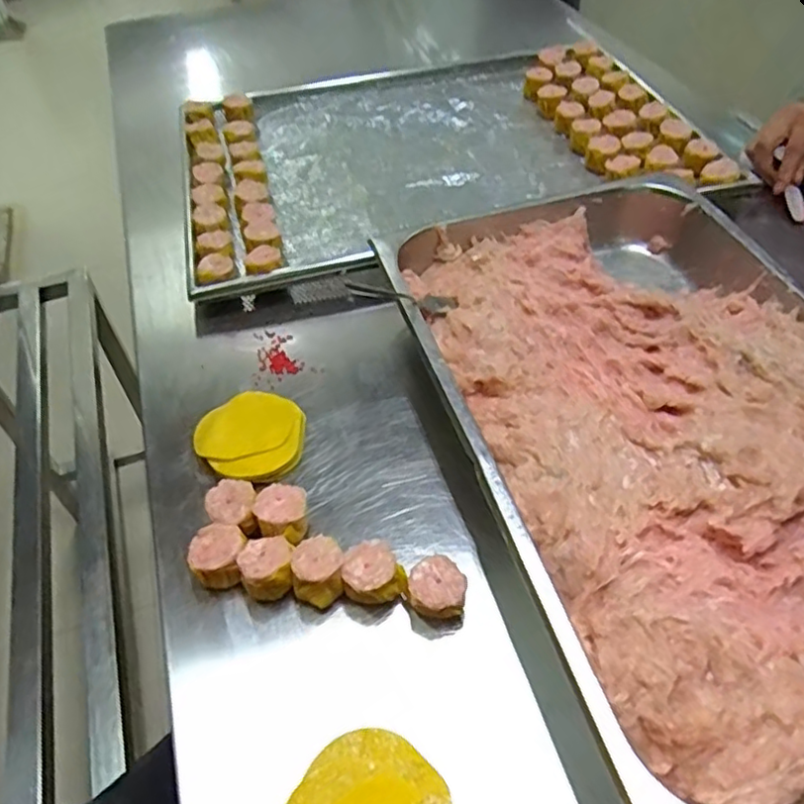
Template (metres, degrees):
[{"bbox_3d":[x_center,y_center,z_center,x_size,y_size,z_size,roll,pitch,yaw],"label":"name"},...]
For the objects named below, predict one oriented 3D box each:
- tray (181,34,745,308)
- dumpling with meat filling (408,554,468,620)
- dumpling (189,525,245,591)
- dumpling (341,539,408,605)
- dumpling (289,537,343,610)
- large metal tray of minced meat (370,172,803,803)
[{"bbox_3d":[0.036,-0.308,0.805,0.587,0.066,0.405,-12,50,-9],"label":"tray"},{"bbox_3d":[0.023,0.124,0.426,0.037,0.035,0.034,-1,49,1],"label":"dumpling with meat filling"},{"bbox_3d":[-0.125,0.106,0.448,0.035,0.026,0.037,-1,49,1],"label":"dumpling"},{"bbox_3d":[-0.020,0.117,0.437,0.039,0.032,0.034,-18,51,-13],"label":"dumpling"},{"bbox_3d":[-0.056,0.115,0.438,0.032,0.036,0.039,-5,49,-3],"label":"dumpling"},{"bbox_3d":[0.200,0.009,0.497,0.329,0.069,0.527,-13,50,-10],"label":"large metal tray of minced meat"}]

